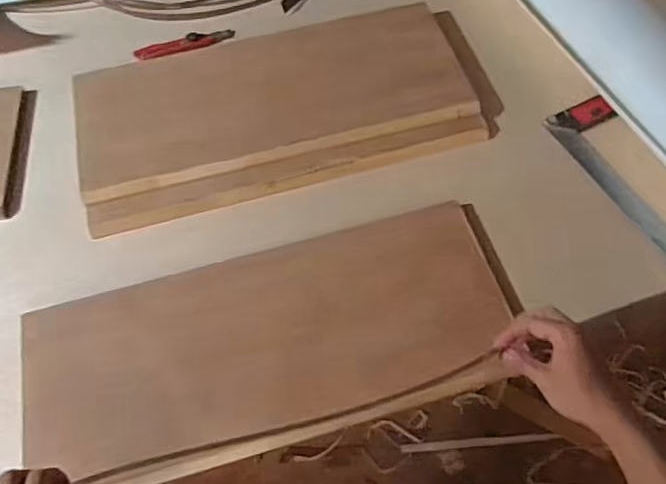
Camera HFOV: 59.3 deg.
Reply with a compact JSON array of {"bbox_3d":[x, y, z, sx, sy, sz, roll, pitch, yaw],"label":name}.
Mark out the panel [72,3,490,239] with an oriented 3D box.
[{"bbox_3d":[-0.089,-0.218,0.906,0.600,0.063,0.304,-15,60,-6],"label":"panel"}]

